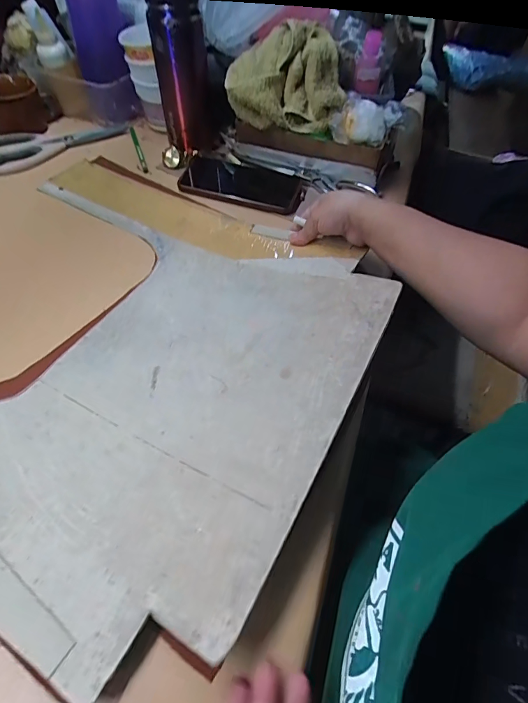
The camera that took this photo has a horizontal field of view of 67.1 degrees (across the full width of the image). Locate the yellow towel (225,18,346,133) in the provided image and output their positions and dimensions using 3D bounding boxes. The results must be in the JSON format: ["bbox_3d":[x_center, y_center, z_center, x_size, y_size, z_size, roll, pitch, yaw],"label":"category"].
[{"bbox_3d":[0.030,-0.370,0.538,0.160,0.092,0.087,9,54,3],"label":"yellow towel"}]

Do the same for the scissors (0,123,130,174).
[{"bbox_3d":[-0.313,-0.323,0.610,0.214,0.017,0.079,-29,61,-22],"label":"scissors"}]

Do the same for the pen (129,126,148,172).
[{"bbox_3d":[-0.199,-0.323,0.629,0.009,0.012,0.131,-14,57,-13],"label":"pen"}]

